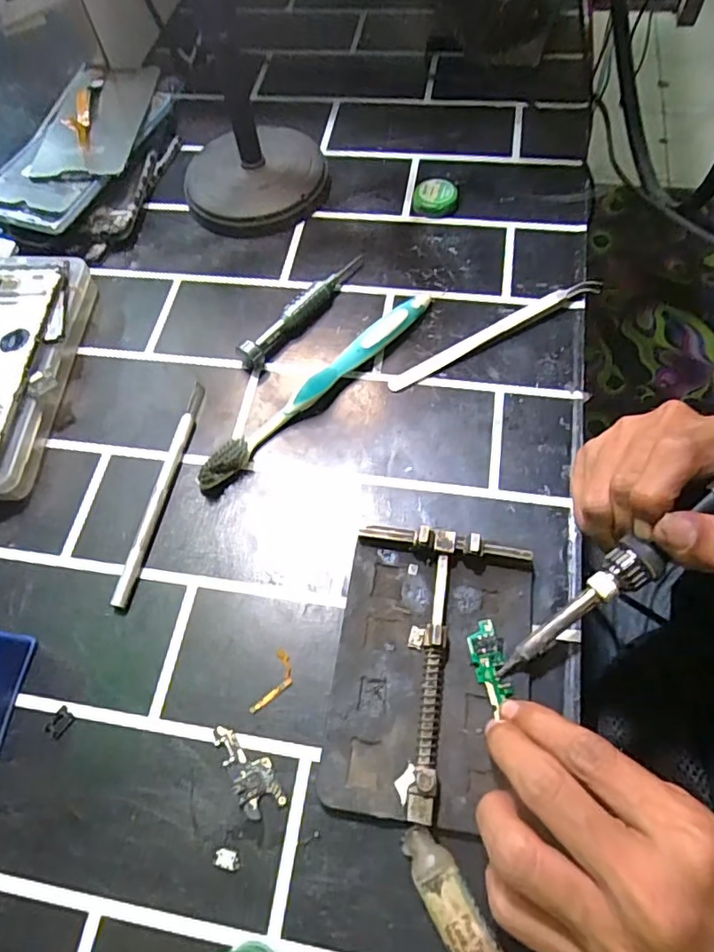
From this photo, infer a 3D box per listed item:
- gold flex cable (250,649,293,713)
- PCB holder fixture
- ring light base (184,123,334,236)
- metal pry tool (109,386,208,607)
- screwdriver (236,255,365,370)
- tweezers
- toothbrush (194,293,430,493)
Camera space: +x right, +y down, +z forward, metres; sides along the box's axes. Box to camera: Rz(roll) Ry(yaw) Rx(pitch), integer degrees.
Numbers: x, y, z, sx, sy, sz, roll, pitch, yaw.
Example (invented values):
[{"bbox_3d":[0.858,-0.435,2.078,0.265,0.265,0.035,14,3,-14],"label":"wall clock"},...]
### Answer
[{"bbox_3d":[-0.039,0.099,0.277,0.012,0.004,0.031,21,65,14],"label":"gold flex cable"},{"bbox_3d":[0.034,0.087,0.267,0.086,0.022,0.124,6,63,7],"label":"PCB holder fixture"},{"bbox_3d":[-0.075,-0.221,0.436,0.105,0.030,0.094,-14,62,-3],"label":"ring light base"},{"bbox_3d":[-0.110,0.007,0.329,0.009,0.009,0.137,8,63,8],"label":"metal pry tool"},{"bbox_3d":[-0.033,-0.110,0.377,0.018,0.017,0.111,32,69,19],"label":"screwdriver"},{"bbox_3d":[0.086,-0.091,0.363,0.150,0.011,0.012,-27,64,-10],"label":"tweezers"},{"bbox_3d":[-0.021,-0.056,0.348,0.183,0.016,0.015,-41,67,-17],"label":"toothbrush"}]

